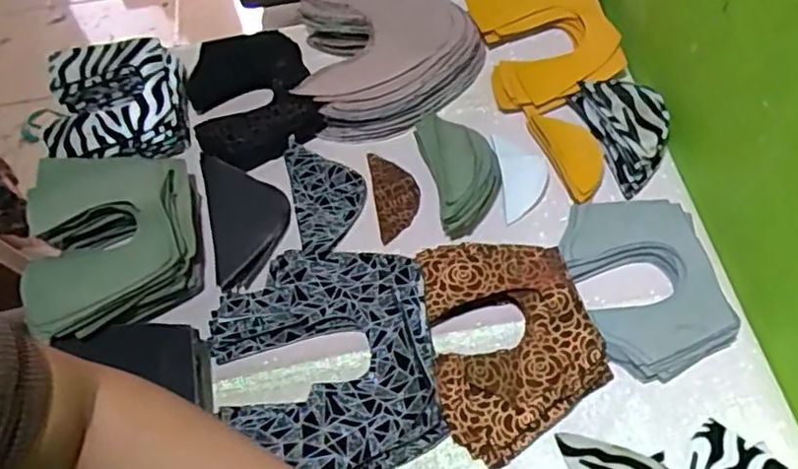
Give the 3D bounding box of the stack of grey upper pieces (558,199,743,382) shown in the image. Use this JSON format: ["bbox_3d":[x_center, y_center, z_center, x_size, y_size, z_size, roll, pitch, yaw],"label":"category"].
[{"bbox_3d":[0.209,0.038,0.578,0.110,0.029,0.163,-13,57,-3],"label":"stack of grey upper pieces"}]

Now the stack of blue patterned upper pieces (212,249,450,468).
[{"bbox_3d":[-0.065,0.103,0.563,0.182,0.038,0.209,-10,57,-1],"label":"stack of blue patterned upper pieces"}]

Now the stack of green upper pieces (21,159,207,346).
[{"bbox_3d":[-0.261,0.005,0.630,0.143,0.062,0.183,-19,58,-7],"label":"stack of green upper pieces"}]

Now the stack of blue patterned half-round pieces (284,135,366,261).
[{"bbox_3d":[-0.070,-0.040,0.668,0.070,0.020,0.148,-14,57,-4],"label":"stack of blue patterned half-round pieces"}]

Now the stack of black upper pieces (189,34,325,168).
[{"bbox_3d":[-0.162,-0.150,0.739,0.132,0.045,0.163,-18,58,-7],"label":"stack of black upper pieces"}]

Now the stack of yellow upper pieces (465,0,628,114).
[{"bbox_3d":[0.160,-0.215,0.745,0.135,0.044,0.175,-10,57,-2],"label":"stack of yellow upper pieces"}]

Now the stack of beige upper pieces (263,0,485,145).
[{"bbox_3d":[-0.018,-0.204,0.739,0.201,0.071,0.191,-13,57,-3],"label":"stack of beige upper pieces"}]

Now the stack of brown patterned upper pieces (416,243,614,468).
[{"bbox_3d":[0.086,0.078,0.560,0.135,0.037,0.191,-16,58,-5],"label":"stack of brown patterned upper pieces"}]

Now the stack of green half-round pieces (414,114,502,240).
[{"bbox_3d":[0.061,-0.066,0.653,0.068,0.056,0.120,-13,57,-4],"label":"stack of green half-round pieces"}]

